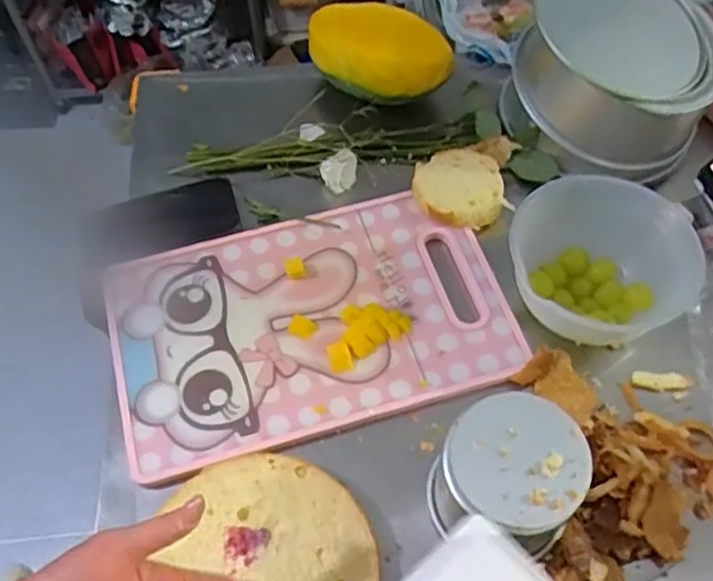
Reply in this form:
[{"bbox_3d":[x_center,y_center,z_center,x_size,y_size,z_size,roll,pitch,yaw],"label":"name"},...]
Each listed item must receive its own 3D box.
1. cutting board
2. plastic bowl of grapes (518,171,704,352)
[{"bbox_3d":[-0.043,0.023,0.649,0.354,0.021,0.224,-15,59,-8],"label":"cutting board"},{"bbox_3d":[0.216,-0.028,0.633,0.142,0.082,0.134,-1,58,1],"label":"plastic bowl of grapes"}]

